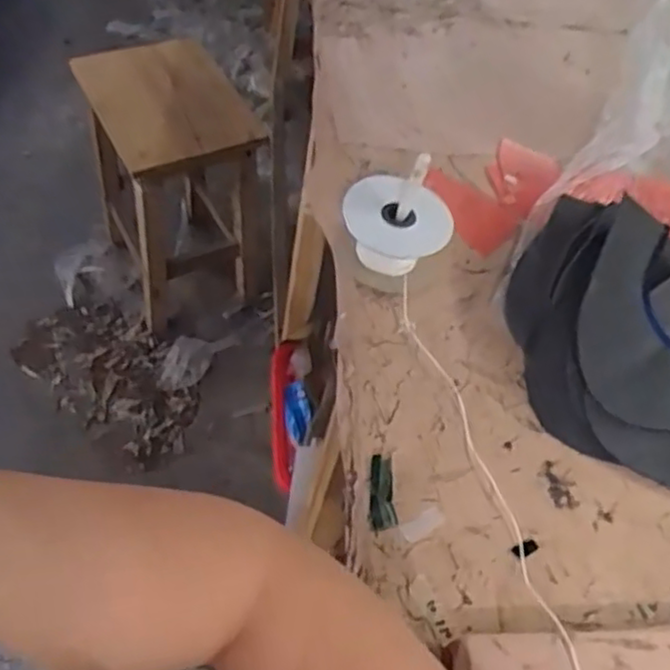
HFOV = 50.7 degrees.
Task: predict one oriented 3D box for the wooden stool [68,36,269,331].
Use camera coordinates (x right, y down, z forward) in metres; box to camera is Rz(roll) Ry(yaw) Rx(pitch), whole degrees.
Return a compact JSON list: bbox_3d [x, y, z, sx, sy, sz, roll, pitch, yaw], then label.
[{"bbox_3d":[-0.313,-0.283,1.360,0.241,0.448,0.327,-18,58,-20],"label":"wooden stool"}]

